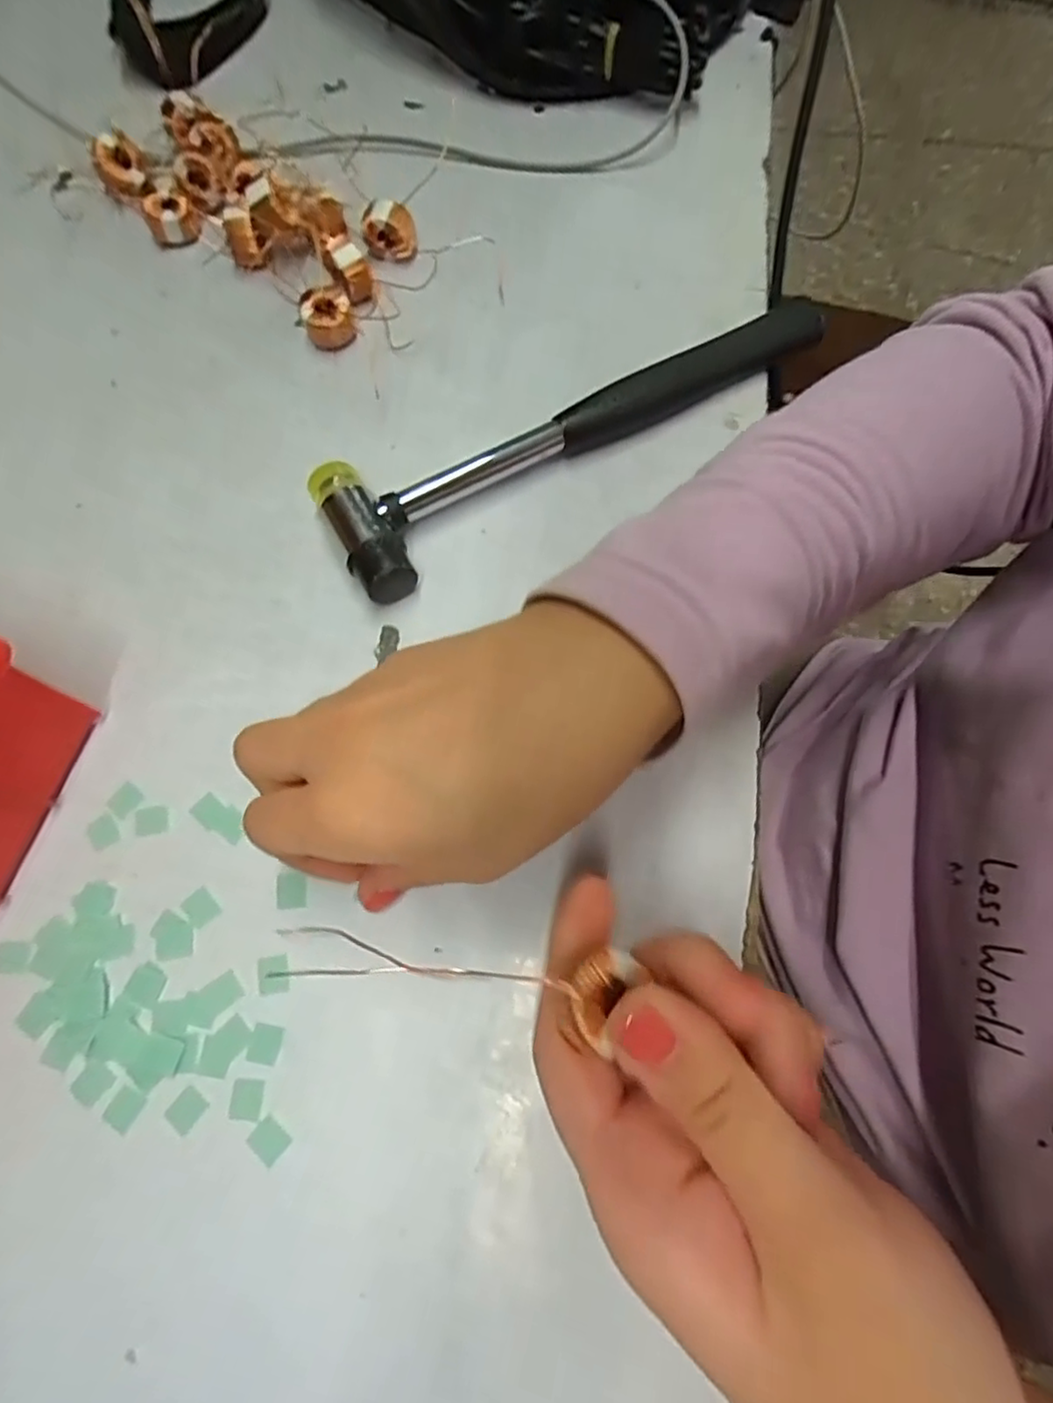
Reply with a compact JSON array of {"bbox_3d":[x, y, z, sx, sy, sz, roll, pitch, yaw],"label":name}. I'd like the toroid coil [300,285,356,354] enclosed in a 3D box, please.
[{"bbox_3d":[-0.093,-0.179,0.304,0.023,0.019,0.021,0,71,1],"label":"toroid coil"}]

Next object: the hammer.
[{"bbox_3d":[0.027,-0.117,0.279,0.233,0.023,0.059,-28,73,-8],"label":"hammer"}]

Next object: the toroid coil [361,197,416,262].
[{"bbox_3d":[-0.067,-0.229,0.318,0.025,0.025,0.014,7,72,3],"label":"toroid coil"}]

